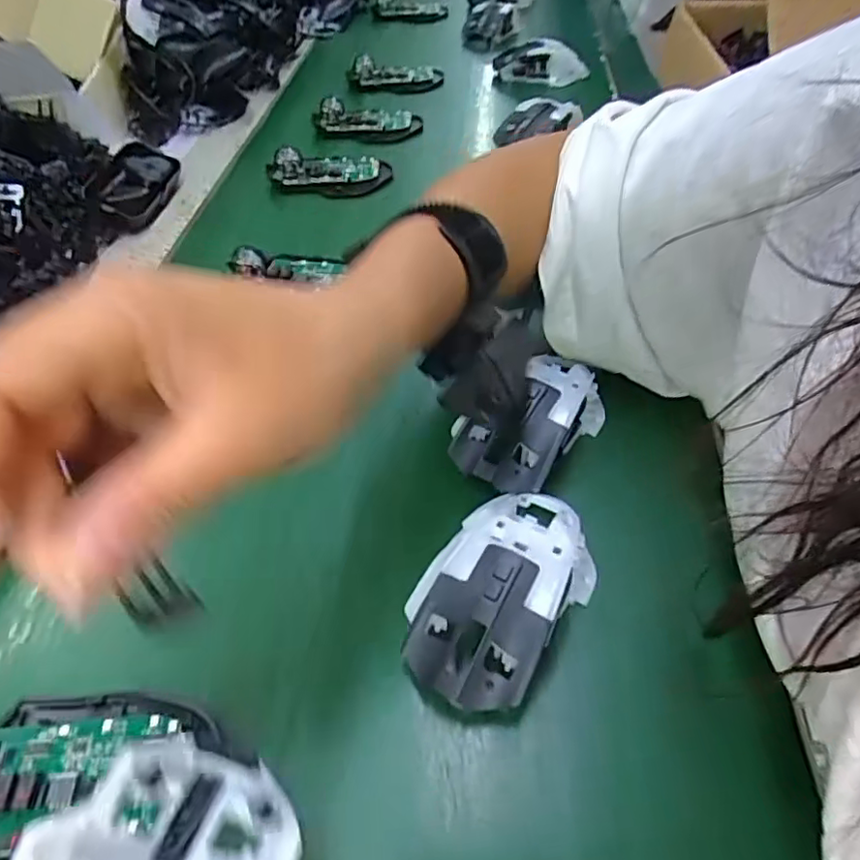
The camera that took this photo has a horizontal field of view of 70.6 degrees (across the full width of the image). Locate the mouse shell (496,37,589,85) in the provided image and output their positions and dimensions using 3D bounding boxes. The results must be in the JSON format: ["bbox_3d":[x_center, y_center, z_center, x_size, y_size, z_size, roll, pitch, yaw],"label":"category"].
[{"bbox_3d":[0.140,-0.464,0.768,0.116,0.044,0.037,8,51,12],"label":"mouse shell"}]

